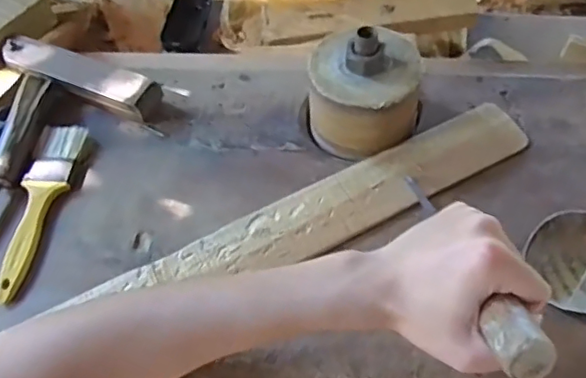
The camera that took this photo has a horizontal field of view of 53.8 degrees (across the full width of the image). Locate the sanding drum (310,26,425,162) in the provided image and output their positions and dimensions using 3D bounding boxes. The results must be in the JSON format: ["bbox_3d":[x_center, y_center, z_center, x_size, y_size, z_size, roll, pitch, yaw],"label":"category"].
[{"bbox_3d":[0.067,-0.096,0.528,0.098,0.094,0.090,-1,57,1],"label":"sanding drum"}]

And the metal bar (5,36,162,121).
[{"bbox_3d":[-0.225,-0.121,0.616,0.193,0.024,0.048,22,60,15],"label":"metal bar"}]

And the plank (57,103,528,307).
[{"bbox_3d":[-0.164,0.119,0.462,0.833,0.017,0.075,-26,60,-12],"label":"plank"}]

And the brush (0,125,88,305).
[{"bbox_3d":[-0.234,0.014,0.531,0.040,0.012,0.182,4,57,4],"label":"brush"}]

